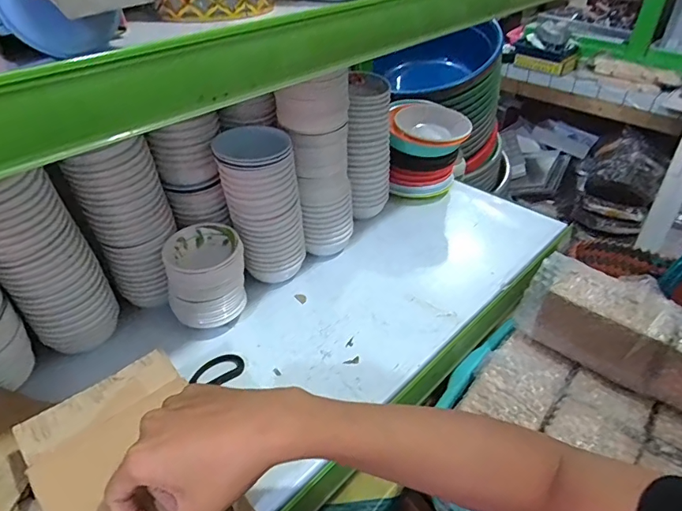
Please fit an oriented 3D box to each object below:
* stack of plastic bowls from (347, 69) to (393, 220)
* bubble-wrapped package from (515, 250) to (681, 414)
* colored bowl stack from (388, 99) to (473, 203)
[{"bbox_3d":[0.033,-0.168,0.722,0.080,0.216,0.080,13,25,26],"label":"stack of plastic bowls"},{"bbox_3d":[0.363,0.101,0.538,0.285,0.095,0.077,30,46,31],"label":"bubble-wrapped package"},{"bbox_3d":[0.148,-0.174,0.817,0.120,0.148,0.132,8,39,8],"label":"colored bowl stack"}]

